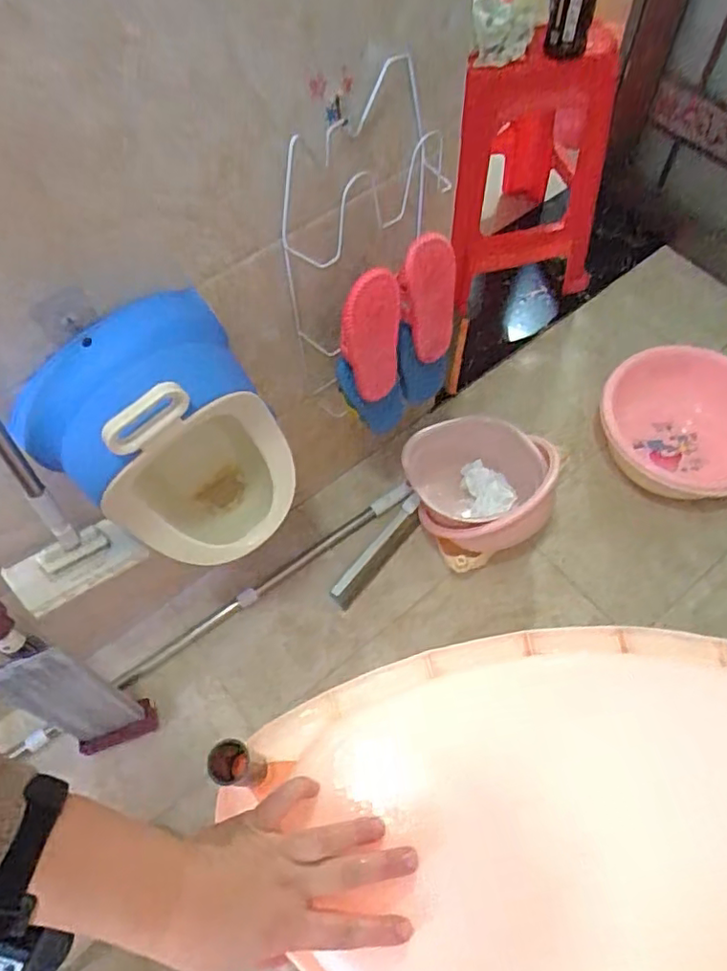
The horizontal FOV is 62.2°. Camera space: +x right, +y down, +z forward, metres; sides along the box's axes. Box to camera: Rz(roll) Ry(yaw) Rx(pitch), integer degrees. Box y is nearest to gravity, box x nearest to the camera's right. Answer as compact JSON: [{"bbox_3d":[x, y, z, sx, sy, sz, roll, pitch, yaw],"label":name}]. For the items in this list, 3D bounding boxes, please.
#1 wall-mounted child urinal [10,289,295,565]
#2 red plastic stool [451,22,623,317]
[{"bbox_3d":[-0.228,-0.018,0.719,0.256,0.316,0.178,-33,64,-15],"label":"wall-mounted child urinal"},{"bbox_3d":[0.310,-0.540,1.038,0.234,0.454,0.294,21,64,14],"label":"red plastic stool"}]

